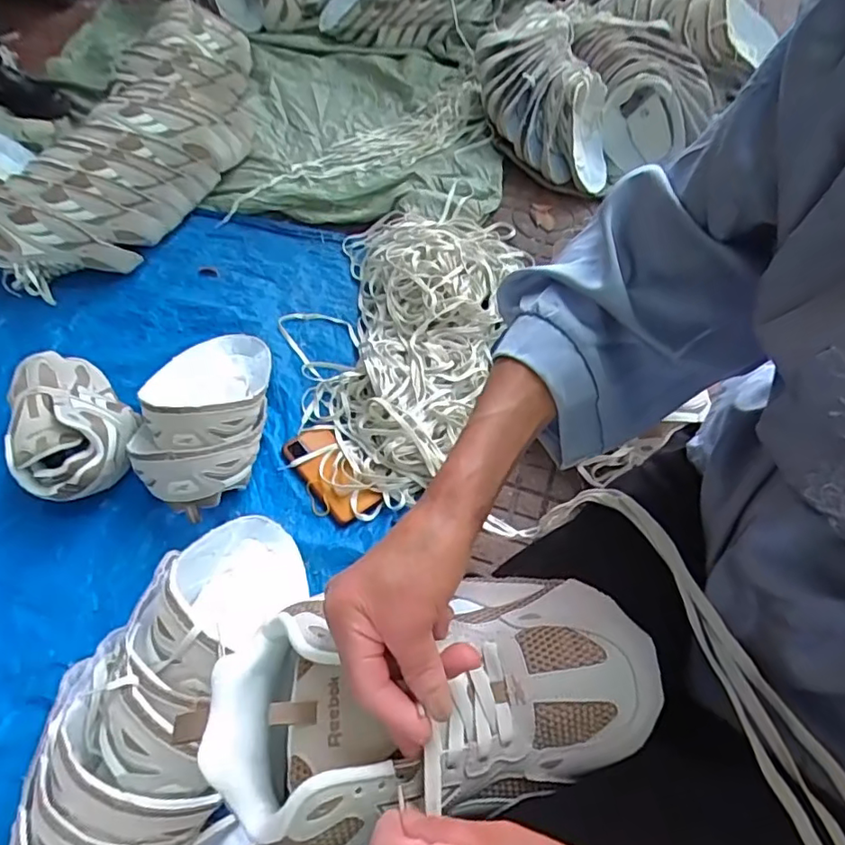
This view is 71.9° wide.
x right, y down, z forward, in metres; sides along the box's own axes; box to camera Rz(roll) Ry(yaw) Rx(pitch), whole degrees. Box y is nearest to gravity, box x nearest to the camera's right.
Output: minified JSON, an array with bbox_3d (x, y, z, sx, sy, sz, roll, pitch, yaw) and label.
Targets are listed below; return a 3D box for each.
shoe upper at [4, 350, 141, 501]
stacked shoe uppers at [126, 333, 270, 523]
[{"bbox_3d":[-0.502,0.002,0.821,0.232,0.105,0.166,38,64,24],"label":"shoe upper"},{"bbox_3d":[-0.294,-0.031,0.824,0.170,0.105,0.309,11,56,9],"label":"stacked shoe uppers"}]

